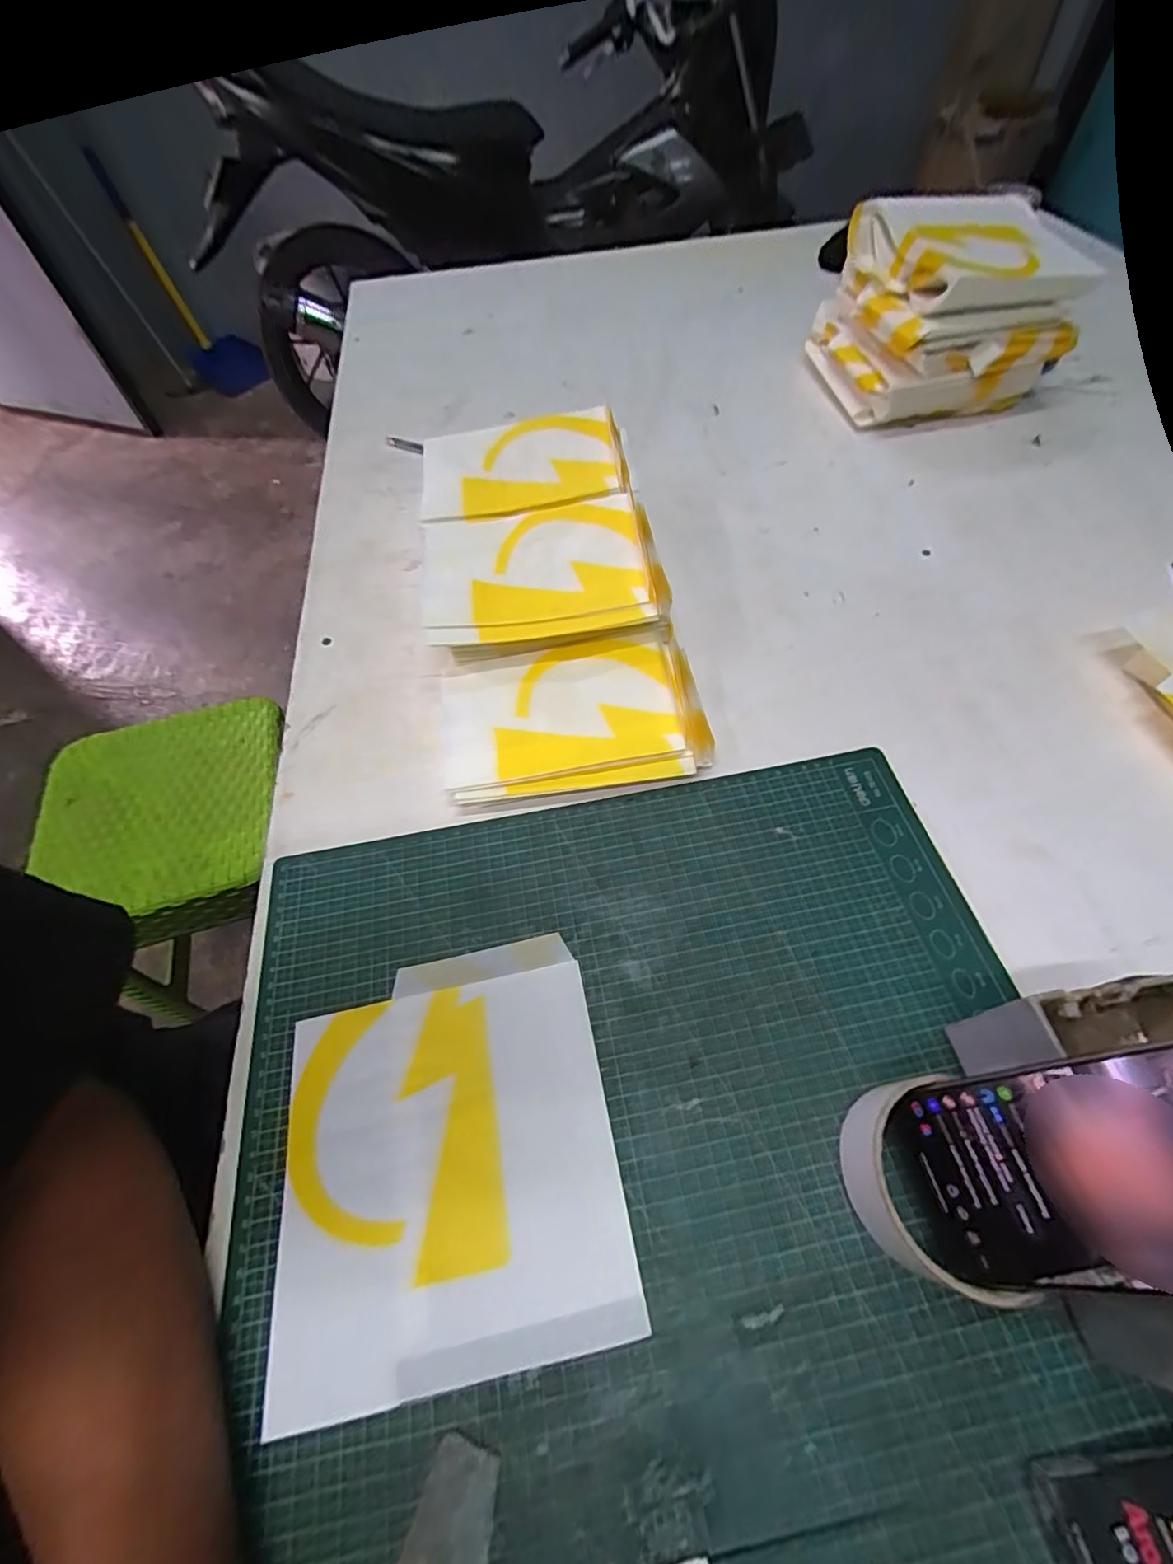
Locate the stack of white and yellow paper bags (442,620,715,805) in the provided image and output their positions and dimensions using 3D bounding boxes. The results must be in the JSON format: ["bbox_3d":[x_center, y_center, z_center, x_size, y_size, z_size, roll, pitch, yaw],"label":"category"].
[{"bbox_3d":[-0.010,-0.050,0.432,0.195,0.033,0.120,-9,58,-3],"label":"stack of white and yellow paper bags"}]

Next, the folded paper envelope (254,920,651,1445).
[{"bbox_3d":[-0.074,0.193,0.304,0.171,0.006,0.188,-11,58,-4],"label":"folded paper envelope"}]

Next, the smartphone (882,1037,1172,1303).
[{"bbox_3d":[0.201,0.149,0.218,0.010,0.176,0.075,10,52,-32],"label":"smartphone"}]

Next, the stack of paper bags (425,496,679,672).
[{"bbox_3d":[-0.038,-0.163,0.476,0.185,0.072,0.128,-7,58,-2],"label":"stack of paper bags"}]

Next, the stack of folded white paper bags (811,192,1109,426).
[{"bbox_3d":[0.418,-0.548,0.663,0.239,0.147,0.209,-10,58,-4],"label":"stack of folded white paper bags"}]

